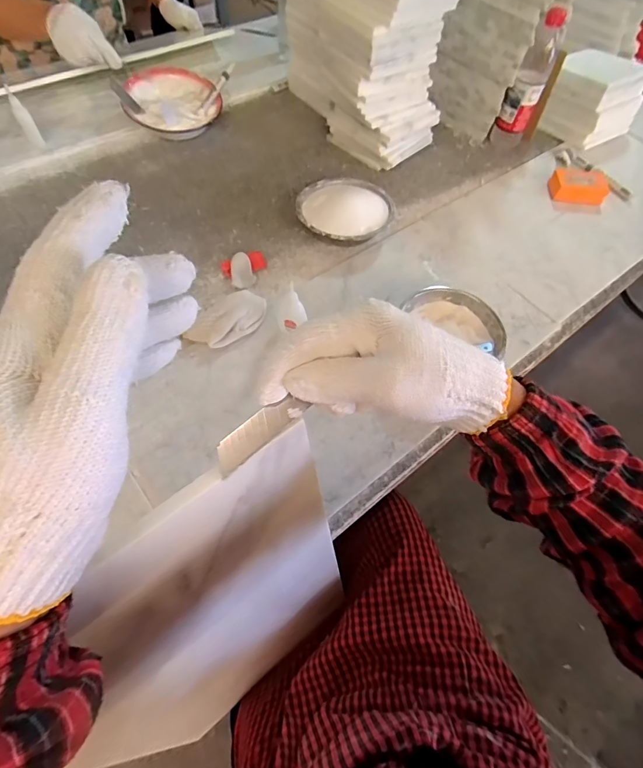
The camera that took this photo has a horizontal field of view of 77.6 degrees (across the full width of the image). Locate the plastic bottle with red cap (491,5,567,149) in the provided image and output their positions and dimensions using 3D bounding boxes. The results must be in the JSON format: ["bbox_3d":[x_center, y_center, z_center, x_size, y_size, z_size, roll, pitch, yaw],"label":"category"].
[{"bbox_3d":[0.413,-0.597,0.809,0.067,0.222,0.059,23,60,11],"label":"plastic bottle with red cap"}]

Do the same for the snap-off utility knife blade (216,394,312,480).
[{"bbox_3d":[-0.036,0.027,0.232,0.058,0.004,0.019,-37,95,-24],"label":"snap-off utility knife blade"}]

